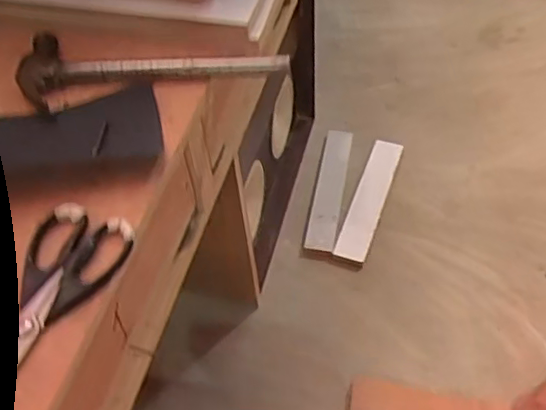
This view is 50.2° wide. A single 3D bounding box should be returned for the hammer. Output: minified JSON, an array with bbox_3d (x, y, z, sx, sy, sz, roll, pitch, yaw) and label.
[{"bbox_3d":[-0.139,-0.172,0.685,0.305,0.035,0.110,-8,52,-1],"label":"hammer"}]

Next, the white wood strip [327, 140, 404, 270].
[{"bbox_3d":[0.225,-0.011,1.371,0.074,0.026,0.374,16,55,16],"label":"white wood strip"}]

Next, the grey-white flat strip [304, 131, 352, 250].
[{"bbox_3d":[0.136,-0.044,1.400,0.070,0.018,0.359,6,53,9],"label":"grey-white flat strip"}]

